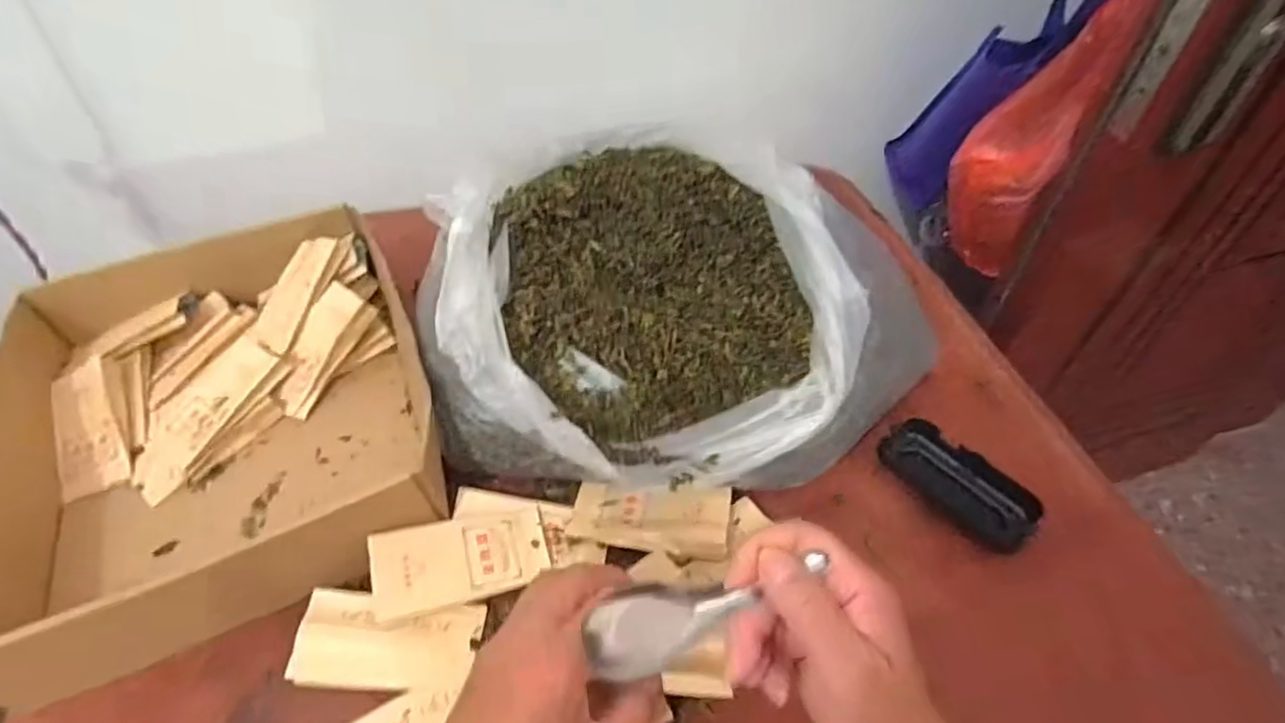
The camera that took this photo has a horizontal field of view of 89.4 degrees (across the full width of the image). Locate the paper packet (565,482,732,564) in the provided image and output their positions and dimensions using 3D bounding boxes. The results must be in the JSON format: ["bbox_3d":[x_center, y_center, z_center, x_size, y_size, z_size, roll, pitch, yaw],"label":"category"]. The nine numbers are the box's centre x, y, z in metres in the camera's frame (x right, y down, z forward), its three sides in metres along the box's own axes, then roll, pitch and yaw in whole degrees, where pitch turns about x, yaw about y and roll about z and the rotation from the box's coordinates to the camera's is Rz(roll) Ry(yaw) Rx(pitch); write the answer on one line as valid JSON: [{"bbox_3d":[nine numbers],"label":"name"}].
[{"bbox_3d":[0.006,0.107,0.448,0.110,0.011,0.055,3,47,19],"label":"paper packet"}]

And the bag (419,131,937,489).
[{"bbox_3d":[0.007,-0.033,0.492,0.311,0.150,0.270,-7,49,-7],"label":"bag"}]

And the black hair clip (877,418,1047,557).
[{"bbox_3d":[0.230,0.087,0.474,0.049,0.029,0.108,-35,57,-28],"label":"black hair clip"}]

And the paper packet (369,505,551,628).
[{"bbox_3d":[-0.117,0.130,0.424,0.109,0.009,0.053,-8,66,-21],"label":"paper packet"}]

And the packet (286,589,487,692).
[{"bbox_3d":[-0.157,0.173,0.401,0.108,0.009,0.052,5,58,-1],"label":"packet"}]

